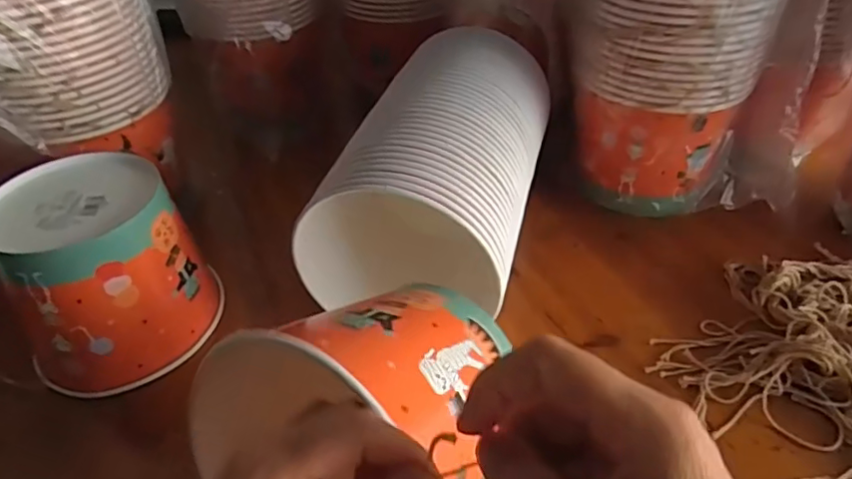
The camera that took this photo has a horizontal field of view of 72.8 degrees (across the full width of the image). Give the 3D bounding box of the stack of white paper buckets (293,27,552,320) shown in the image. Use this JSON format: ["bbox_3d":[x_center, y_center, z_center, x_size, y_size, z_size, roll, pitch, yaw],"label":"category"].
[{"bbox_3d":[0.010,-0.048,0.516,0.146,0.171,0.226,9,42,13],"label":"stack of white paper buckets"}]

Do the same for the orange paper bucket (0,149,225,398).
[{"bbox_3d":[-0.263,0.027,0.476,0.137,0.143,0.128,-2,41,1],"label":"orange paper bucket"}]

